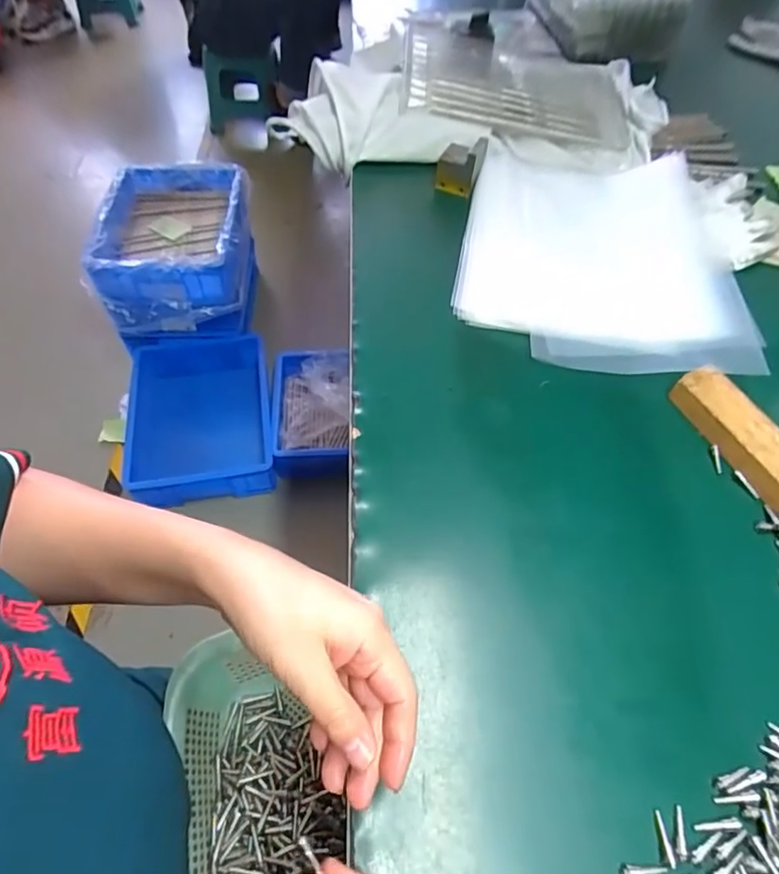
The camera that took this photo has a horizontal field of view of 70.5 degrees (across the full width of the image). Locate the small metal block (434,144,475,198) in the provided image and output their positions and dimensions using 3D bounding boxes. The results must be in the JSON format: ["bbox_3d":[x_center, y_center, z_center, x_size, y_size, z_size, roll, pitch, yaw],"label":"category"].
[{"bbox_3d":[0.078,-0.301,0.621,0.046,0.047,0.030,14,36,18],"label":"small metal block"}]

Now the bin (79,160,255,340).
[{"bbox_3d":[-0.499,-0.451,1.322,0.307,0.251,0.389,-3,55,-3],"label":"bin"}]

